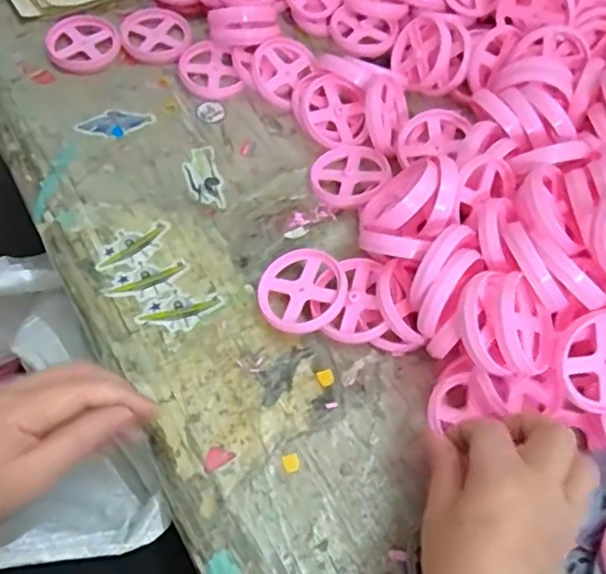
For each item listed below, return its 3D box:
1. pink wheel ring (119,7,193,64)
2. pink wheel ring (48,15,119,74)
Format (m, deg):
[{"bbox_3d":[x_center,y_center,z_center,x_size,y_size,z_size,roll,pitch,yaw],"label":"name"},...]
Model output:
[{"bbox_3d":[-0.138,-0.239,0.554,0.064,0.008,0.068,-6,62,-7],"label":"pink wheel ring"},{"bbox_3d":[-0.203,-0.225,0.543,0.063,0.008,0.067,2,61,-3],"label":"pink wheel ring"}]

